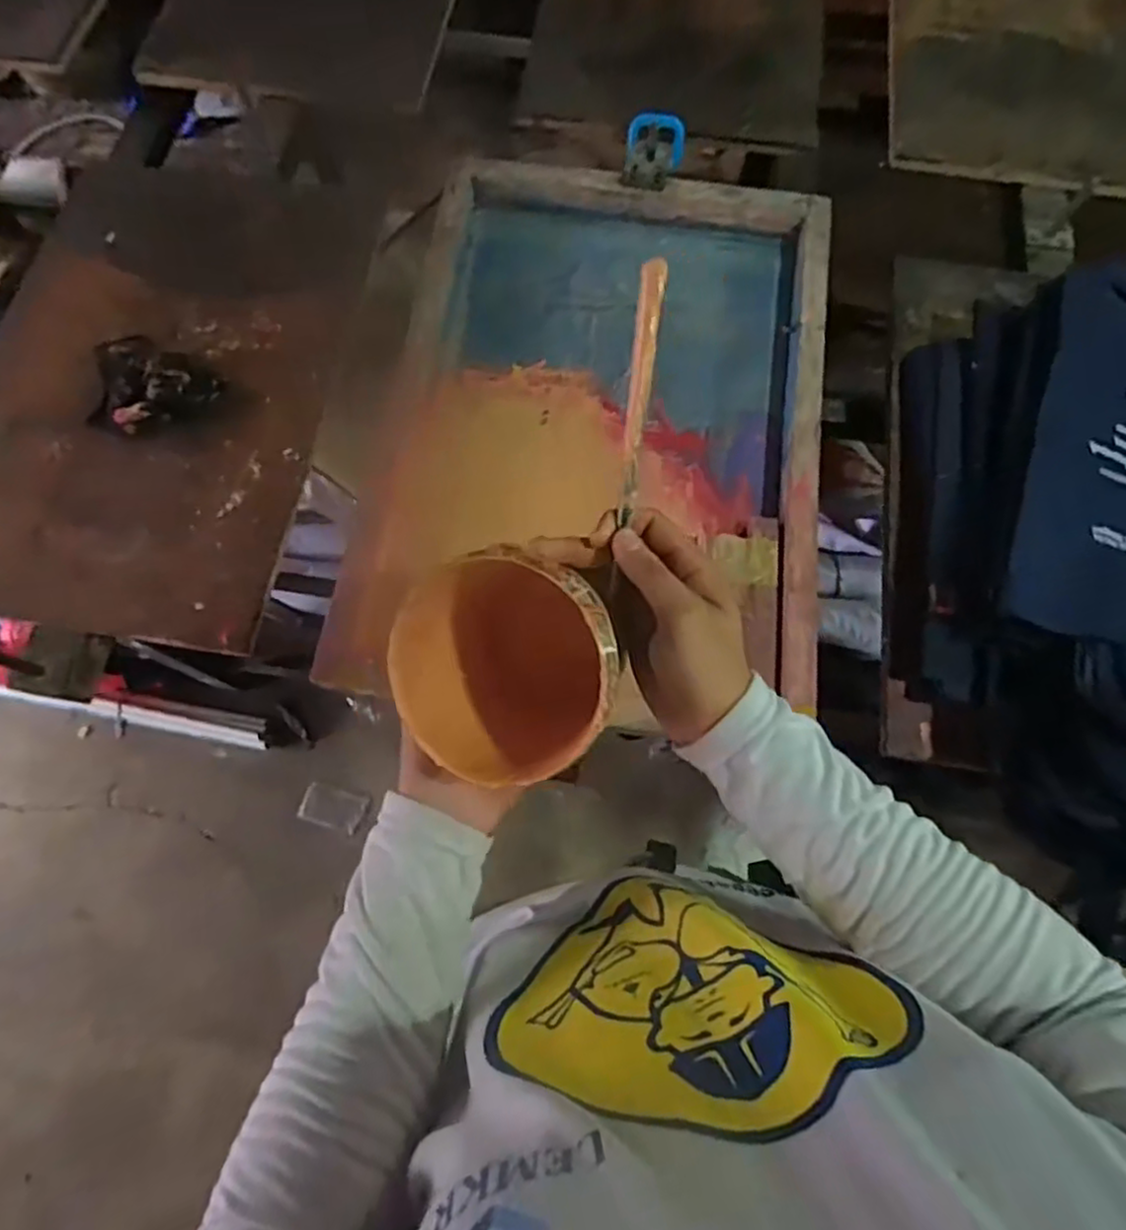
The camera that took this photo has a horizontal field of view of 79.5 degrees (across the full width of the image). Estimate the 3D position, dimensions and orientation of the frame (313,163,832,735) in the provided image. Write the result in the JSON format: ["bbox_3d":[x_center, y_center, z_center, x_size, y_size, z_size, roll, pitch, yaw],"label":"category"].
[{"bbox_3d":[0.043,-0.221,0.729,0.450,0.059,0.635,8,71,1],"label":"frame"}]

